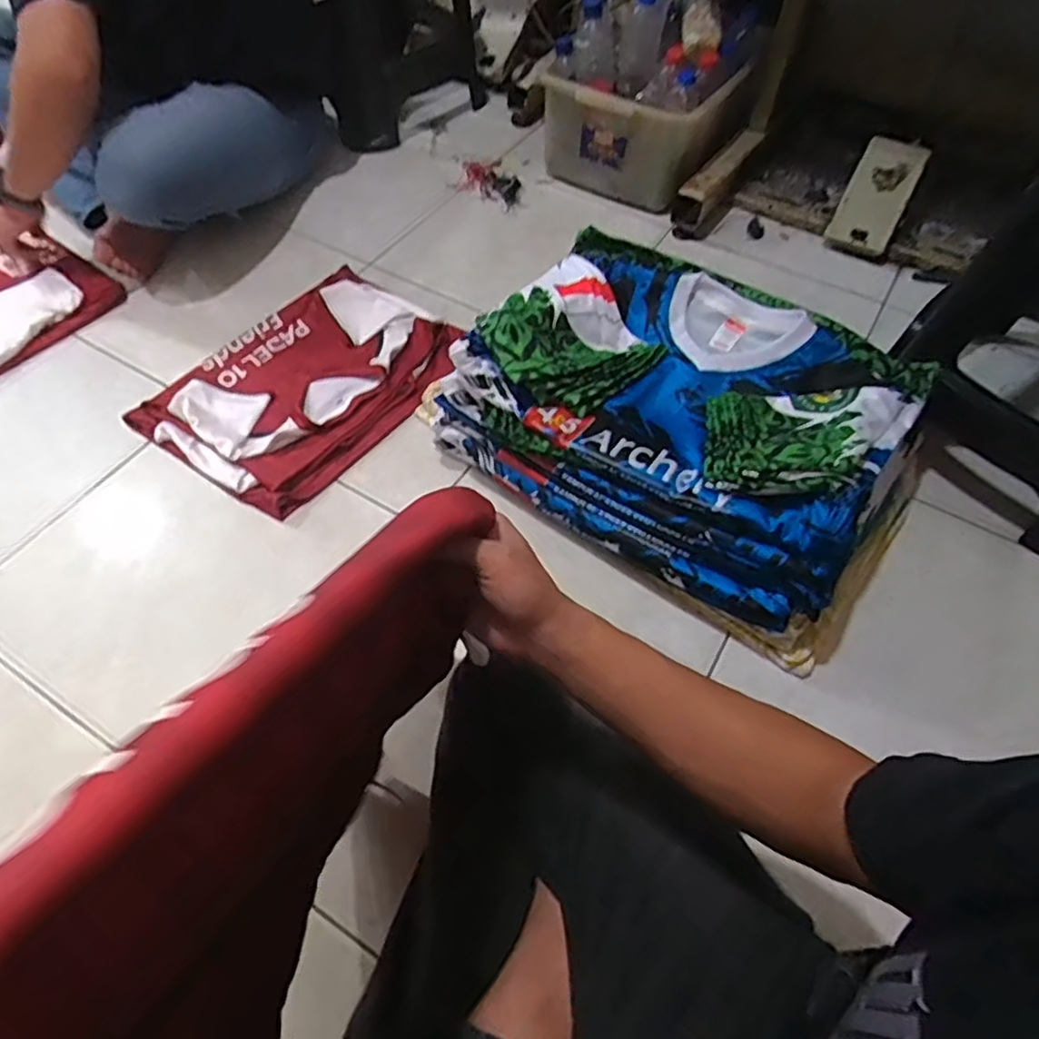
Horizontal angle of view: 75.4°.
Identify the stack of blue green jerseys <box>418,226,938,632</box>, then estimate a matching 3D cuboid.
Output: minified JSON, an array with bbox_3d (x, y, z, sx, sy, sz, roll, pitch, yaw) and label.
[{"bbox_3d":[0.194,-0.141,0.836,0.513,0.167,0.336,33,61,20],"label":"stack of blue green jerseys"}]

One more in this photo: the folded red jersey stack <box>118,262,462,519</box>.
[{"bbox_3d":[-0.306,-0.216,0.999,0.310,0.032,0.429,33,61,20],"label":"folded red jersey stack"}]

